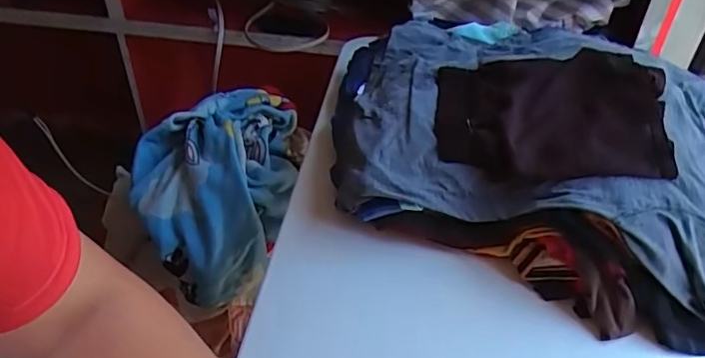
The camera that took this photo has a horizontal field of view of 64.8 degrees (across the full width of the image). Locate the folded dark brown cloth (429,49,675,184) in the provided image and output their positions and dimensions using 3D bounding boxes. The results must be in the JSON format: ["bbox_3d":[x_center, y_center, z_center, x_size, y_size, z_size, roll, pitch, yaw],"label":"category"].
[{"bbox_3d":[0.266,-0.098,0.773,0.287,0.086,0.237,8,40,8],"label":"folded dark brown cloth"}]

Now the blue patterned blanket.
[{"bbox_3d":[-0.262,0.003,1.070,0.292,0.185,0.407,-2,40,-5],"label":"blue patterned blanket"}]

